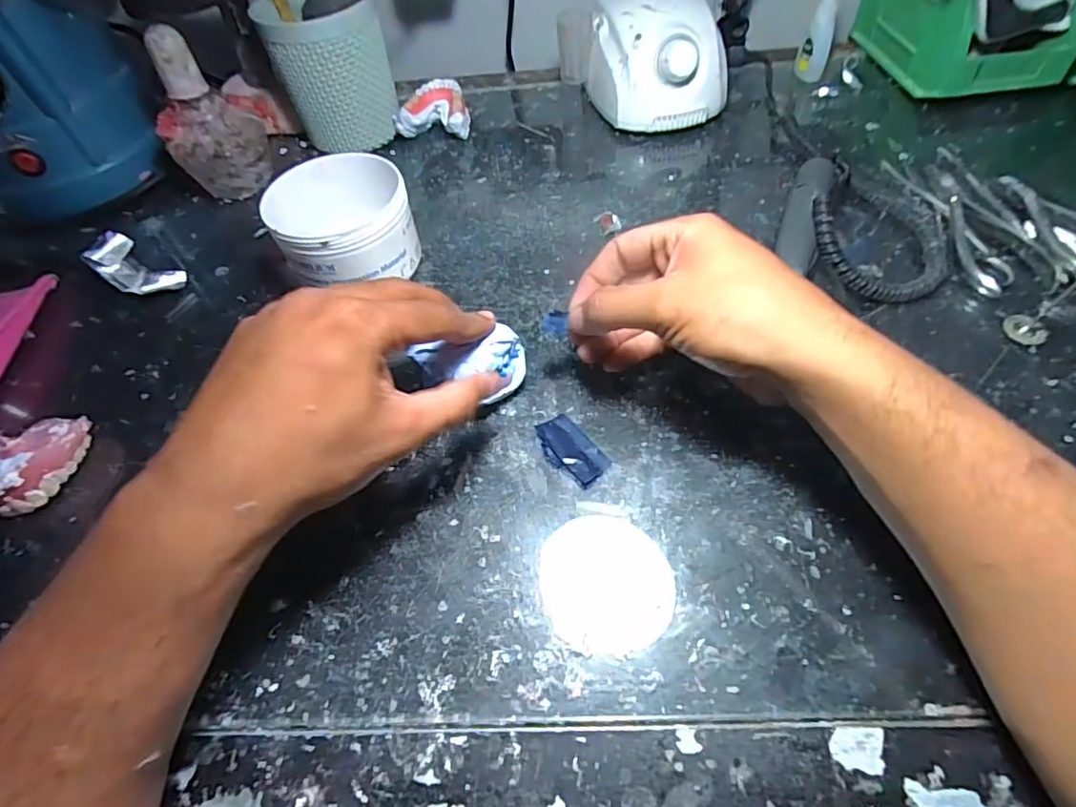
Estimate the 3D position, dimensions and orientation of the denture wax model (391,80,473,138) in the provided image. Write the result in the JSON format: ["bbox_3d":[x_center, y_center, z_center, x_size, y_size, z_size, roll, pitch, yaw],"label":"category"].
[{"bbox_3d":[-0.094,-0.268,0.495,0.067,0.035,0.054,3,55,7],"label":"denture wax model"}]

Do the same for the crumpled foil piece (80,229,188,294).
[{"bbox_3d":[-0.297,-0.099,0.395,0.069,0.028,0.033,25,61,21],"label":"crumpled foil piece"}]

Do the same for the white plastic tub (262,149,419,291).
[{"bbox_3d":[-0.132,-0.120,0.367,0.087,0.072,0.083,-2,55,3],"label":"white plastic tub"}]

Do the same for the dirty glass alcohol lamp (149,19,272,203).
[{"bbox_3d":[-0.265,-0.224,0.428,0.057,0.118,0.060,-2,55,3],"label":"dirty glass alcohol lamp"}]

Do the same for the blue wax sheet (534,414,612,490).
[{"bbox_3d":[0.017,0.025,0.293,0.025,0.004,0.045,-34,59,-18],"label":"blue wax sheet"}]

